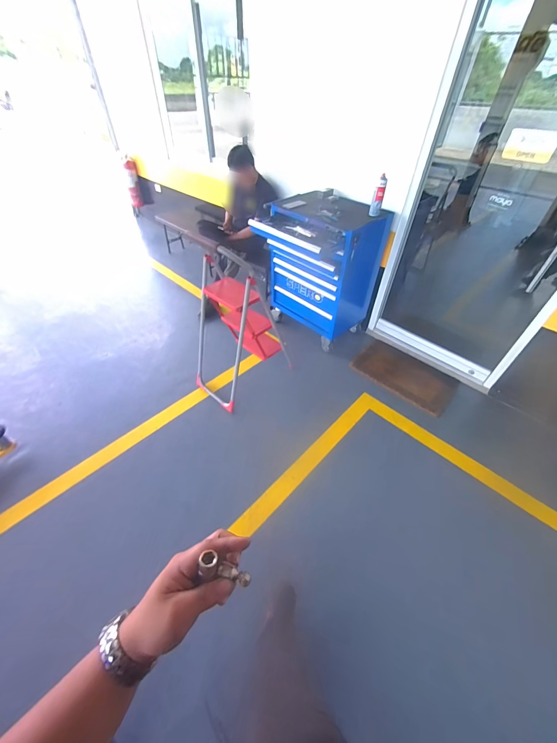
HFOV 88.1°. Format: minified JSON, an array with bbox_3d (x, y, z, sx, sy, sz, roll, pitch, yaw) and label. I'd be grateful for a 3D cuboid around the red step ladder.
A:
[{"bbox_3d":[-0.262,-0.318,1.754,0.622,1.018,0.433,-33,53,-31],"label":"red step ladder"}]

